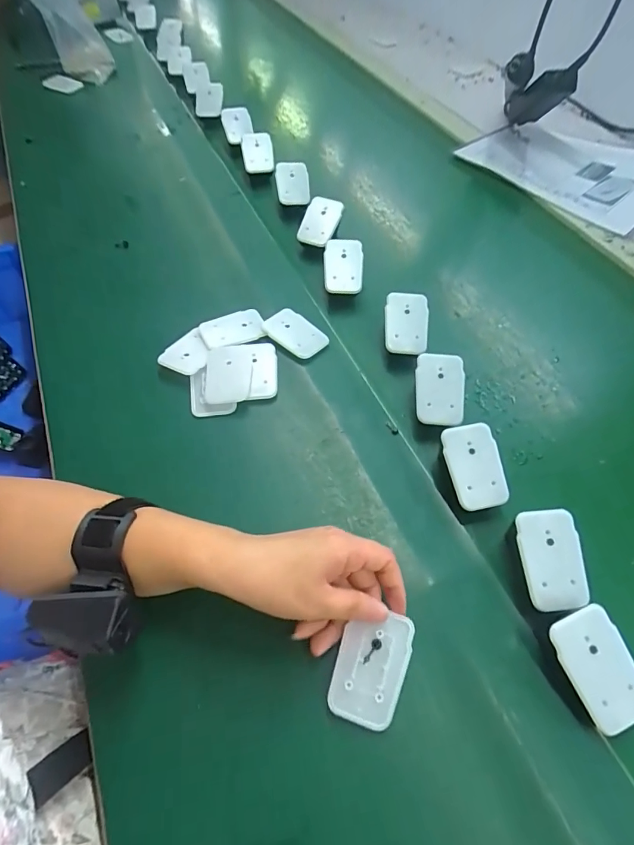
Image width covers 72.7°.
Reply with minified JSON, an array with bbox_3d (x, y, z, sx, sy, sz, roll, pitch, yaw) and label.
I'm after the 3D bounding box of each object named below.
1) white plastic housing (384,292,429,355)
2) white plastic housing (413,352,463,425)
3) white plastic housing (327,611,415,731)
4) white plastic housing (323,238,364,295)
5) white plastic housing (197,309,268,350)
[{"bbox_3d":[0.094,-0.103,0.449,0.047,0.006,0.065,6,83,-9],"label":"white plastic housing"},{"bbox_3d":[0.115,-0.032,0.404,0.044,0.007,0.067,0,80,7],"label":"white plastic housing"},{"bbox_3d":[0.036,0.162,0.288,0.045,0.015,0.066,16,60,13],"label":"white plastic housing"},{"bbox_3d":[0.031,-0.181,0.499,0.045,0.013,0.066,1,82,1],"label":"white plastic housing"},{"bbox_3d":[-0.089,-0.099,0.452,0.064,0.007,0.043,-17,61,-11],"label":"white plastic housing"}]

